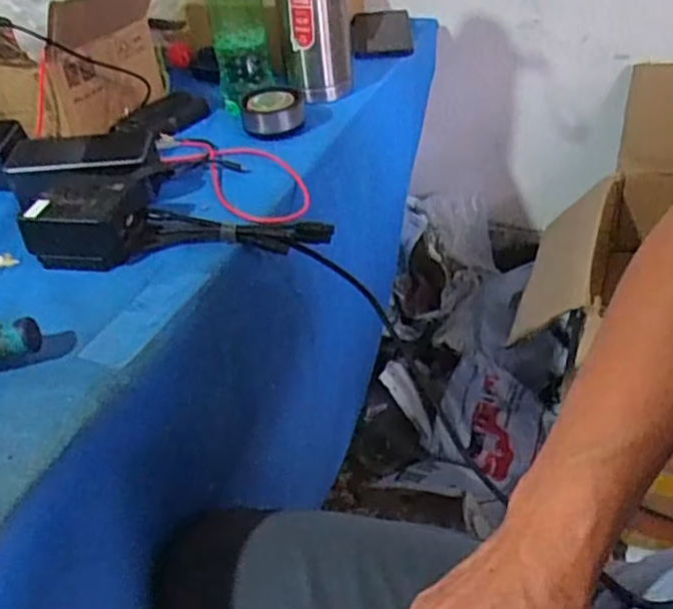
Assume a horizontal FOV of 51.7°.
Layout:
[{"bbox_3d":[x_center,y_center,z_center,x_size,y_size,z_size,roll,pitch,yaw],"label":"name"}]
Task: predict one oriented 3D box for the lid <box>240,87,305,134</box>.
[{"bbox_3d":[-0.068,-0.207,0.744,0.065,0.028,0.065,-4,38,3],"label":"lid"}]

